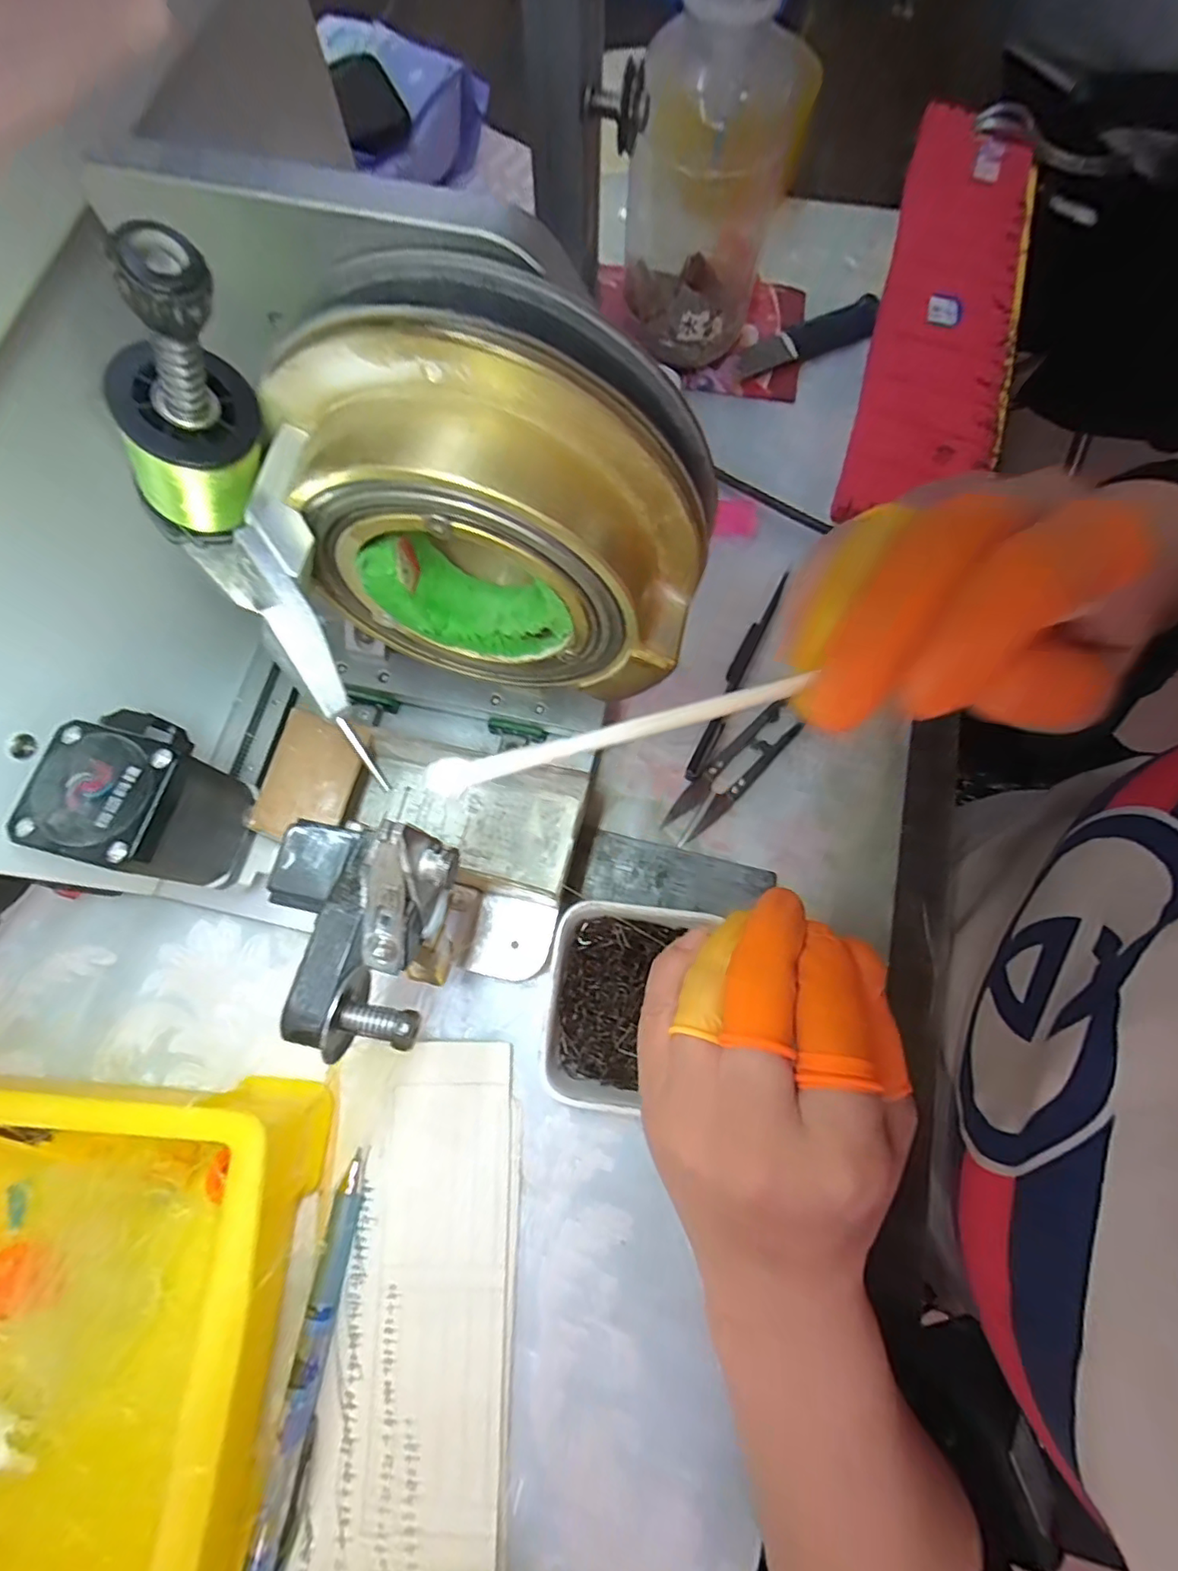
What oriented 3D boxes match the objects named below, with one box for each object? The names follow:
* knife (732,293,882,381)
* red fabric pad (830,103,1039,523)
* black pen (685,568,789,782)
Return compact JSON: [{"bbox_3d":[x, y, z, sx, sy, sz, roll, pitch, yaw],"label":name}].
[{"bbox_3d":[0.138,-0.280,0.380,0.106,0.014,0.022,-25,76,-7],"label":"knife"},{"bbox_3d":[0.210,-0.277,0.364,0.078,0.034,0.301,16,75,4],"label":"red fabric pad"},{"bbox_3d":[0.077,-0.059,0.314,0.009,0.015,0.125,25,76,6],"label":"black pen"}]

